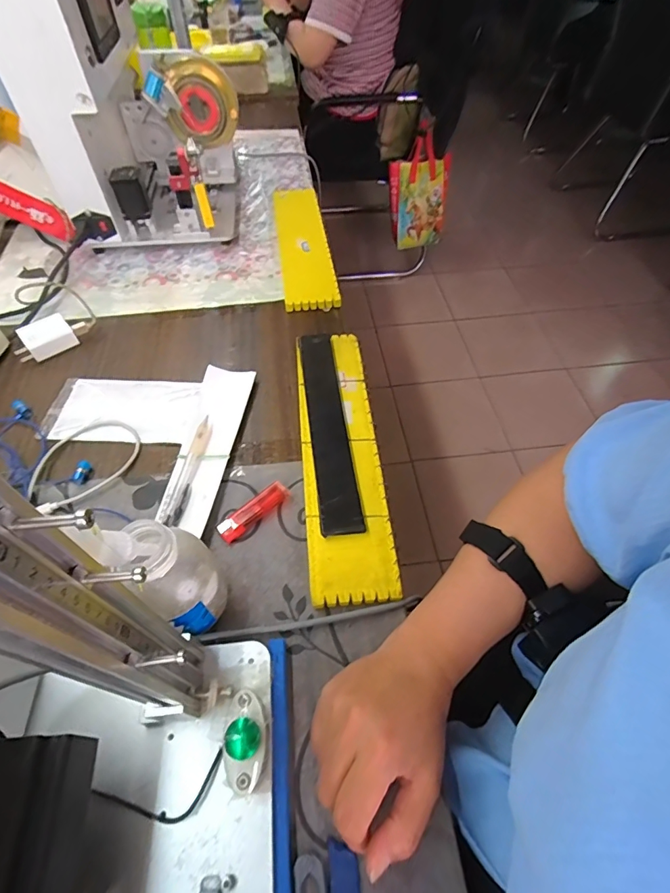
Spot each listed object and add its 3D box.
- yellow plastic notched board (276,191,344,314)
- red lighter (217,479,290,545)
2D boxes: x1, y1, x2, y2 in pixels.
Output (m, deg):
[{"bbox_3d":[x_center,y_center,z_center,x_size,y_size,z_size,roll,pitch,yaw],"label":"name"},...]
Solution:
[{"bbox_3d":[-0.054,-0.351,0.736,0.081,0.019,0.368,-6,54,-4],"label":"yellow plastic notched board"},{"bbox_3d":[-0.081,0.063,0.437,0.021,0.011,0.077,38,63,24],"label":"red lighter"}]

